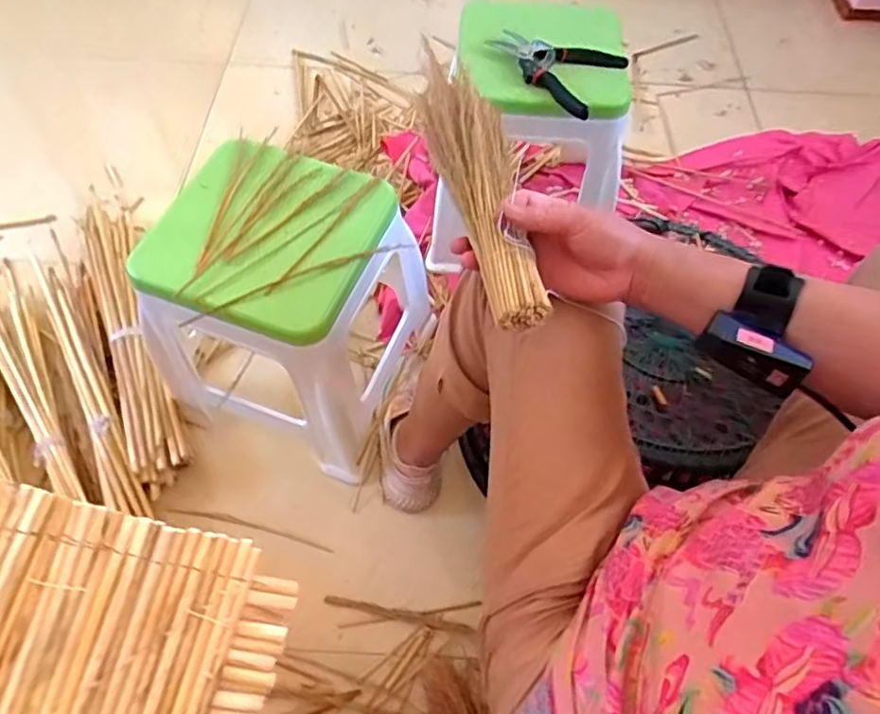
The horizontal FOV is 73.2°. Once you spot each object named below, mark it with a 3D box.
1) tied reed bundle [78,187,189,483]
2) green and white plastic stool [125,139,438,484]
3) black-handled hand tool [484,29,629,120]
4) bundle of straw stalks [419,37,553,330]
[{"bbox_3d":[-0.504,-0.073,0.946,0.093,0.063,0.589,-21,64,-15],"label":"tied reed bundle"},{"bbox_3d":[-0.190,-0.063,0.805,0.277,0.314,0.283,22,61,9],"label":"green and white plastic stool"},{"bbox_3d":[0.152,-0.404,0.816,0.171,0.035,0.114,31,63,14],"label":"black-handled hand tool"},{"bbox_3d":[0.034,-0.159,0.504,0.067,0.037,0.297,-10,64,-9],"label":"bundle of straw stalks"}]

